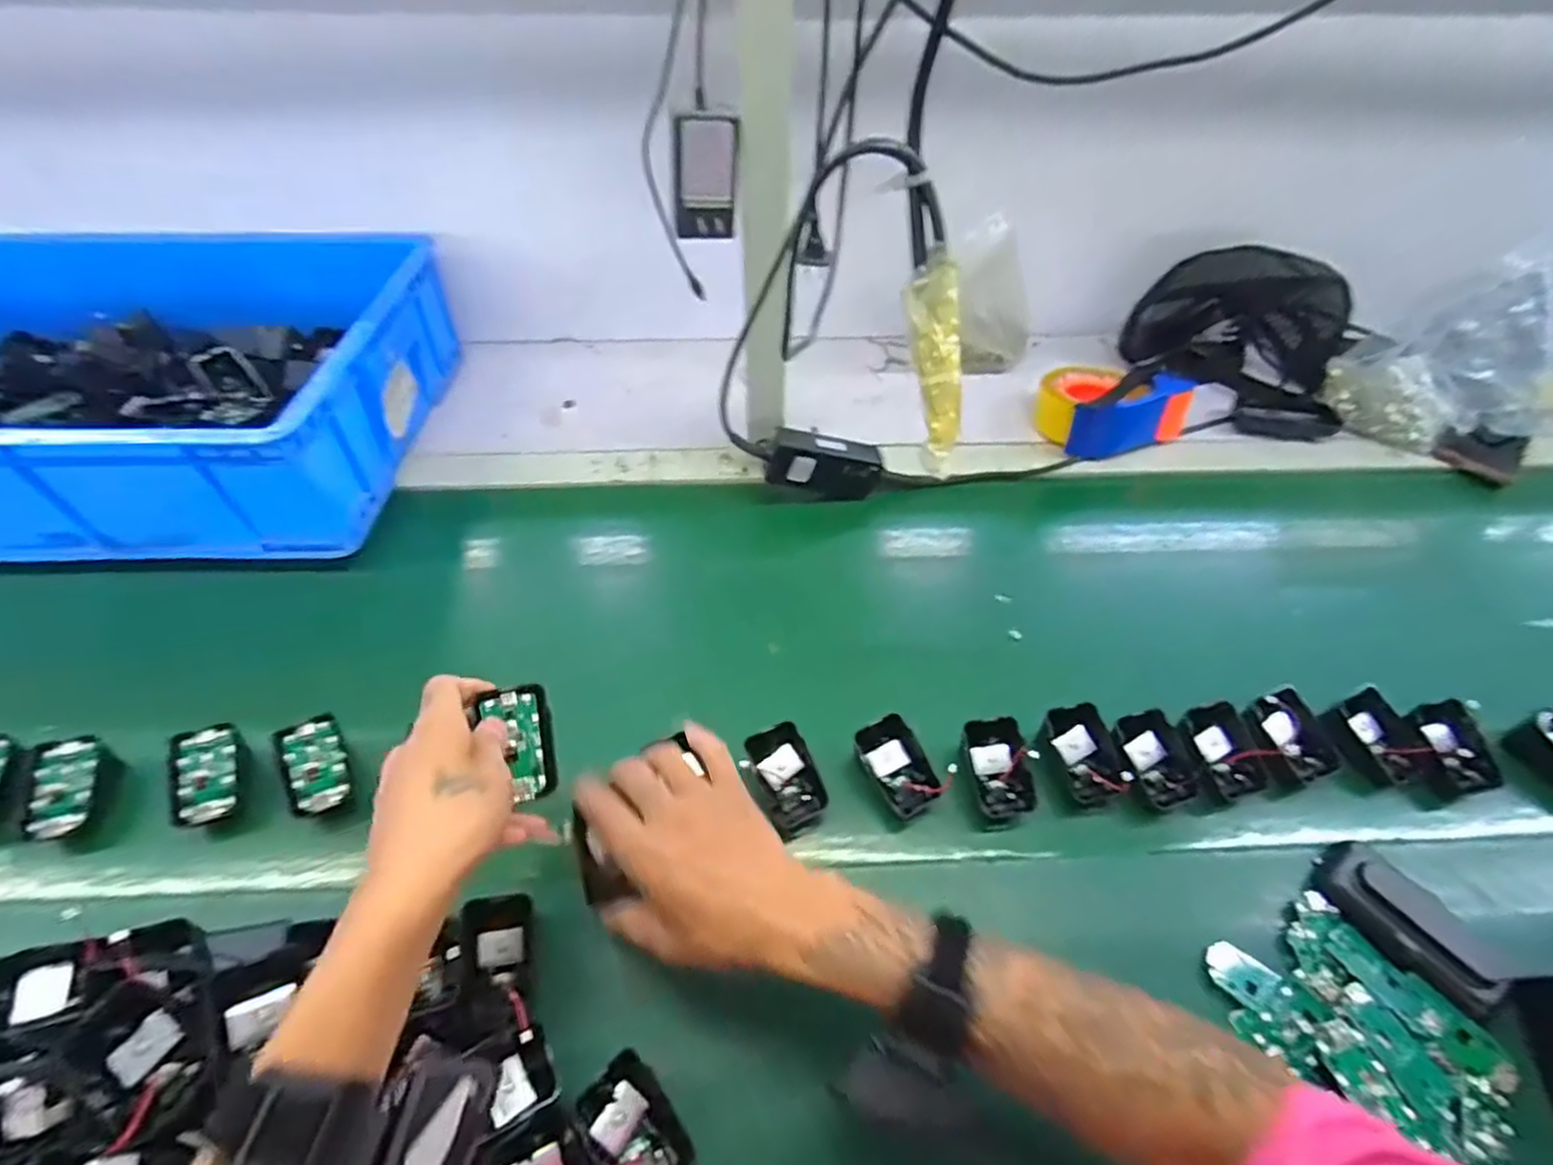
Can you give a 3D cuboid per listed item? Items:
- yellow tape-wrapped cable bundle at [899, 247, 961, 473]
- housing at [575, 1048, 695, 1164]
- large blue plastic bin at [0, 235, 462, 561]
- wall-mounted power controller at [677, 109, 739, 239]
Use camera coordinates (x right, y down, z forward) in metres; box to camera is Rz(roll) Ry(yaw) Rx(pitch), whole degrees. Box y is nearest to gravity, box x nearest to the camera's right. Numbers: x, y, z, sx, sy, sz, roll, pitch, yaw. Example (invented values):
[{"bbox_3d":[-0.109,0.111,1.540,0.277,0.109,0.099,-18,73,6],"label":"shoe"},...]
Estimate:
[{"bbox_3d":[0.055,-0.074,0.241,0.017,0.070,0.008,-14,23,-13],"label":"yellow tape-wrapped cable bundle"},{"bbox_3d":[-0.075,0.295,0.375,0.041,0.027,0.063,-35,59,-27],"label":"housing"},{"bbox_3d":[-0.730,-0.218,0.717,0.679,0.132,0.417,2,50,0],"label":"large blue plastic bin"},{"bbox_3d":[-0.052,-0.301,0.515,0.045,0.079,0.027,0,50,-1],"label":"wall-mounted power controller"}]

